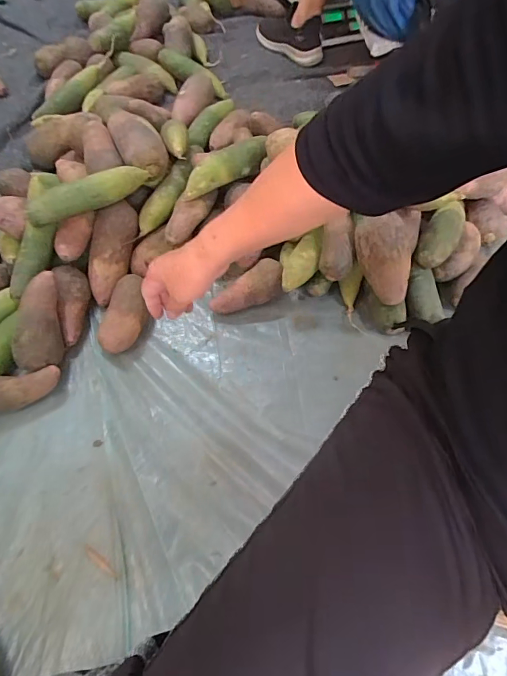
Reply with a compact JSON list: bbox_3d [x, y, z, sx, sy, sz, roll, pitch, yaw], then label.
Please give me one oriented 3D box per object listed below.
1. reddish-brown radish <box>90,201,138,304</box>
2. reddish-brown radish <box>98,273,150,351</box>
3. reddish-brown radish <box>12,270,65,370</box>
[{"bbox_3d":[-0.253,-0.155,0.745,0.063,0.055,0.184,12,86,5],"label":"reddish-brown radish"},{"bbox_3d":[-0.214,-0.037,0.724,0.057,0.063,0.142,11,60,5],"label":"reddish-brown radish"},{"bbox_3d":[-0.337,-0.024,0.671,0.056,0.059,0.163,0,82,-2],"label":"reddish-brown radish"}]

